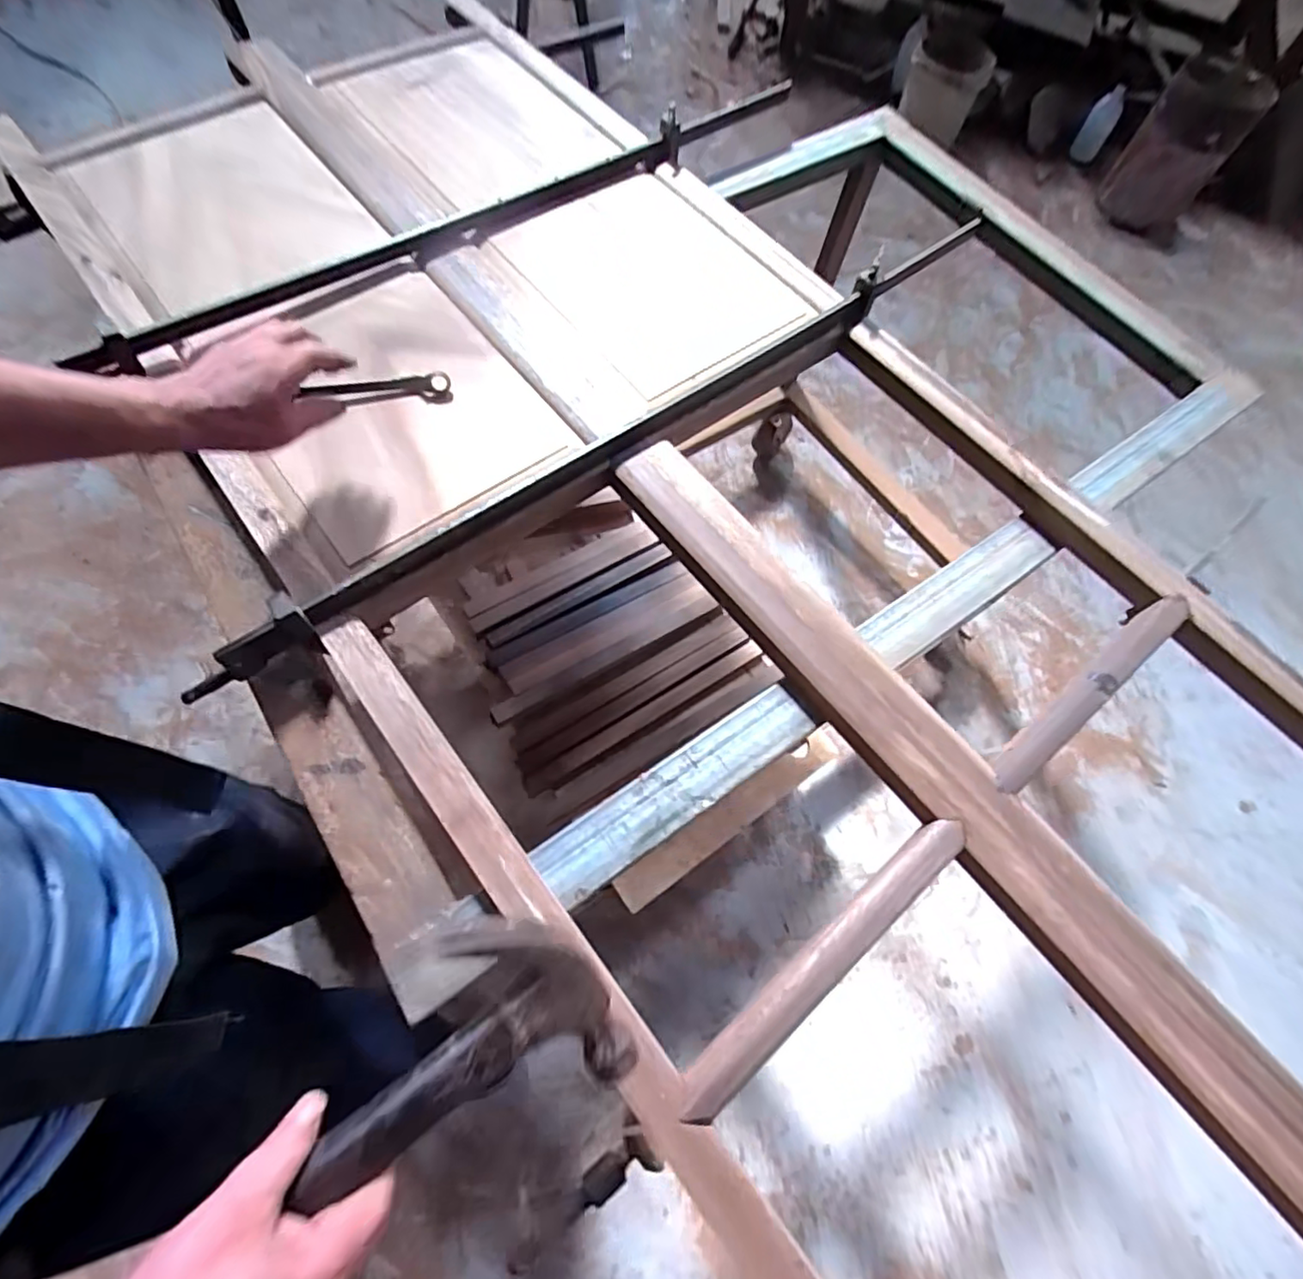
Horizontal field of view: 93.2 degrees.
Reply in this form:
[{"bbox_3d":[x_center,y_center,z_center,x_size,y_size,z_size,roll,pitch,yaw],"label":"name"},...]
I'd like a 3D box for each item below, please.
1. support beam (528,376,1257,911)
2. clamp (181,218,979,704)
[{"bbox_3d":[0.320,-0.051,0.641,0.989,0.021,0.055,-32,73,-17],"label":"support beam"},{"bbox_3d":[0.014,-0.234,0.650,0.995,0.061,0.028,-35,74,-18],"label":"clamp"}]

